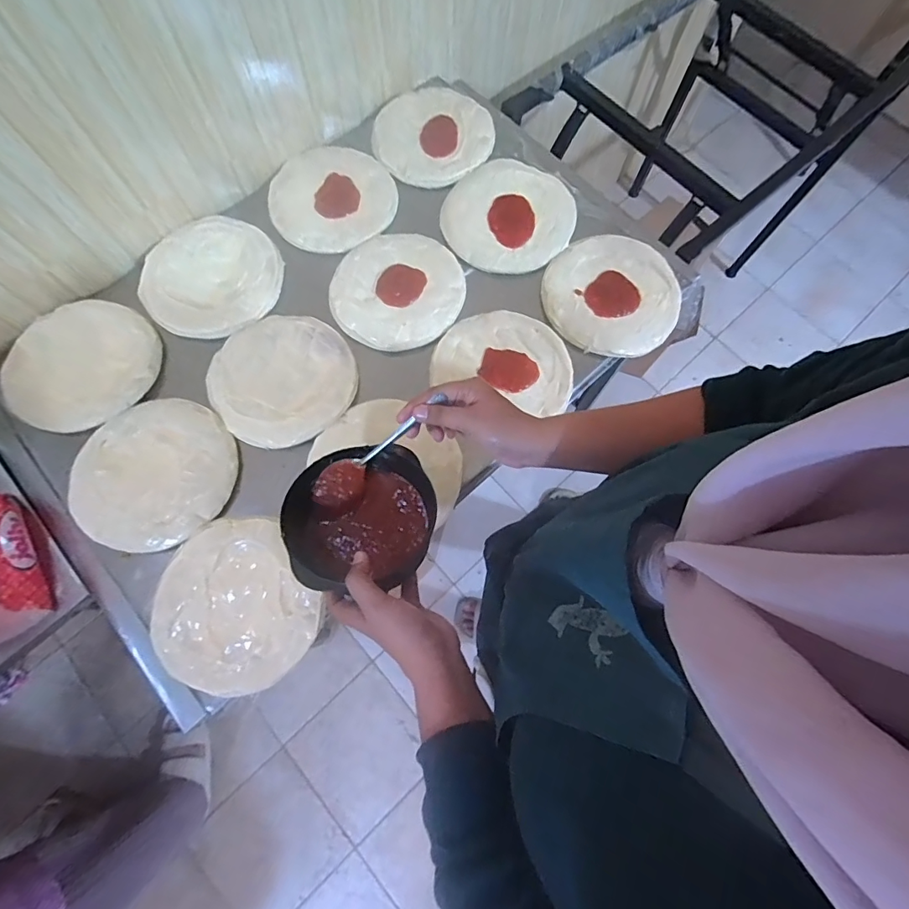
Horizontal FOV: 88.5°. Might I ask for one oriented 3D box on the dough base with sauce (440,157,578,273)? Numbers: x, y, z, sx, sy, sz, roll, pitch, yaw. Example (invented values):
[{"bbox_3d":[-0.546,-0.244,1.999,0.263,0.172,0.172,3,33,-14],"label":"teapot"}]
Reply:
[{"bbox_3d":[0.085,-0.383,0.731,0.199,0.015,0.195,0,74,1],"label":"dough base with sauce"}]

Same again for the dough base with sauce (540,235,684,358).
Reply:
[{"bbox_3d":[0.240,-0.242,0.707,0.204,0.030,0.204,1,74,-3],"label":"dough base with sauce"}]

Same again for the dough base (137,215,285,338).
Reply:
[{"bbox_3d":[-0.368,-0.271,0.706,0.197,0.019,0.199,0,74,1],"label":"dough base"}]

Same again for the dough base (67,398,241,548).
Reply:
[{"bbox_3d":[-0.394,0.022,0.610,0.201,0.016,0.195,1,69,-2],"label":"dough base"}]

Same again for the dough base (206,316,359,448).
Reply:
[{"bbox_3d":[-0.241,-0.109,0.654,0.193,0.013,0.193,0,74,1],"label":"dough base"}]

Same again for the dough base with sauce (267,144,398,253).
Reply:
[{"bbox_3d":[-0.198,-0.416,0.747,0.197,0.022,0.194,0,74,1],"label":"dough base with sauce"}]

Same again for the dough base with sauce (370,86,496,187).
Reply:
[{"bbox_3d":[-0.041,-0.537,0.778,0.194,0.018,0.184,0,74,1],"label":"dough base with sauce"}]

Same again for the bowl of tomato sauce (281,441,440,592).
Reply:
[{"bbox_3d":[-0.089,0.056,0.452,0.139,0.072,0.140,0,74,1],"label":"bowl of tomato sauce"}]

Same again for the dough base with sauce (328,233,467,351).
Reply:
[{"bbox_3d":[-0.084,-0.251,0.702,0.189,0.011,0.196,22,76,7],"label":"dough base with sauce"}]

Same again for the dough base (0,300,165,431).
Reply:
[{"bbox_3d":[-0.515,-0.128,0.644,0.173,0.023,0.193,21,76,6],"label":"dough base"}]

